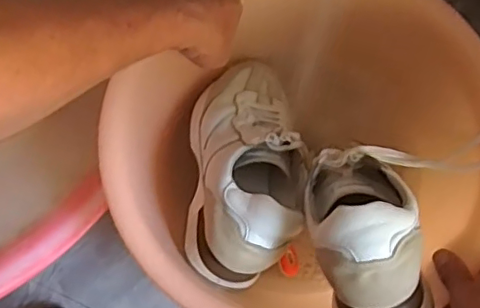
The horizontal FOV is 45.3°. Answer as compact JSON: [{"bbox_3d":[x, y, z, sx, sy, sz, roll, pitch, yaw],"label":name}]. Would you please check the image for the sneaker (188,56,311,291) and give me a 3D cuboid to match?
[{"bbox_3d":[0.005,0.003,0.597,0.108,0.086,0.247,1,50,2],"label":"sneaker"}]

